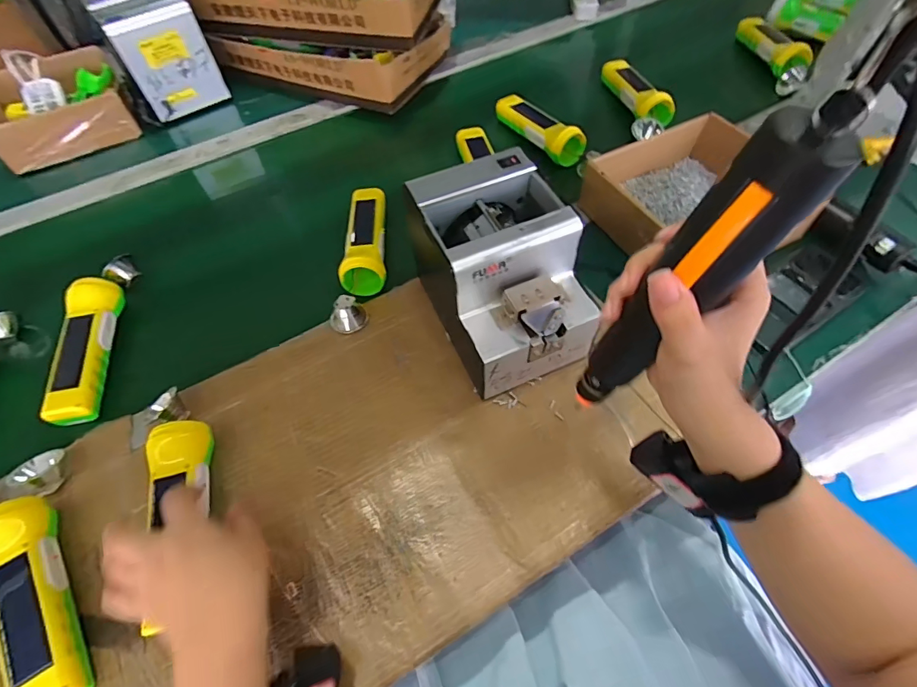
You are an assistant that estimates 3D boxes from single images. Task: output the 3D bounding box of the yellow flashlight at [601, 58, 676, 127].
[{"bbox_3d":[0.284,-0.407,0.714,0.054,0.041,0.158,-10,58,-4],"label":"yellow flashlight"}]

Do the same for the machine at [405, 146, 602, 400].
[{"bbox_3d":[0.042,-0.066,0.452,0.122,0.148,0.174,-23,60,-11],"label":"machine"}]

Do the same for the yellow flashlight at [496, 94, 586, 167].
[{"bbox_3d":[0.123,-0.328,0.677,0.049,0.044,0.177,-31,62,-16],"label":"yellow flashlight"}]

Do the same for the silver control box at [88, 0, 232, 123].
[{"bbox_3d":[-0.485,-0.473,0.740,0.129,0.139,0.124,-33,63,-17],"label":"silver control box"}]

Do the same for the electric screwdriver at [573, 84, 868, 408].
[{"bbox_3d":[0.118,-0.023,0.258,0.046,0.238,0.032,12,60,-1],"label":"electric screwdriver"}]

